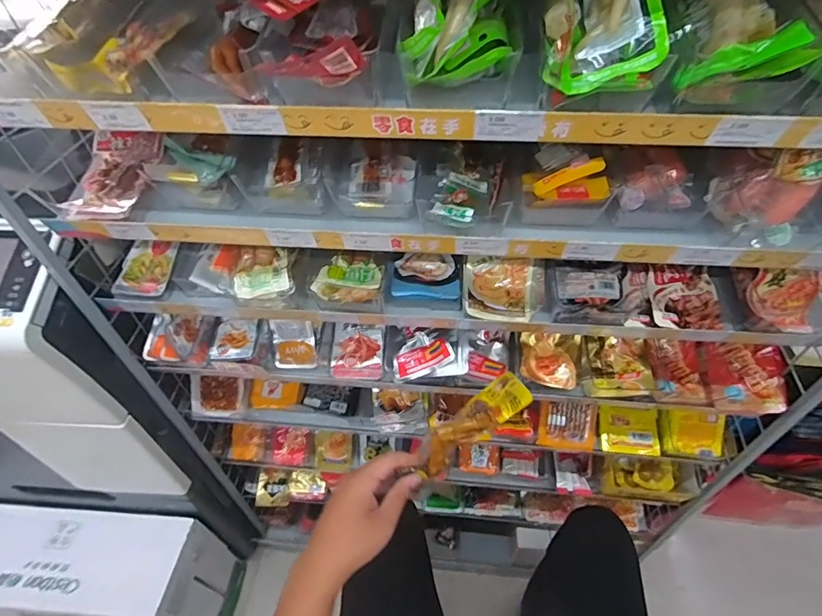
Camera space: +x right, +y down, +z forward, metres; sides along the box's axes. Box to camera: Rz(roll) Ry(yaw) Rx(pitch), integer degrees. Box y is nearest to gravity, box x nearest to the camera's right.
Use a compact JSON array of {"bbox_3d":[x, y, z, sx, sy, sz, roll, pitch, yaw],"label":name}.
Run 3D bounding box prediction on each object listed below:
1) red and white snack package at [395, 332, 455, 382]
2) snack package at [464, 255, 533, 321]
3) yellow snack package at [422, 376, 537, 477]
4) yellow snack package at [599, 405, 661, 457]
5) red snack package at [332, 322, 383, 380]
[{"bbox_3d":[0.014,0.065,0.622,0.099,0.016,0.057,-28,55,27],"label":"red and white snack package"},{"bbox_3d":[0.113,-0.021,0.555,0.089,0.019,0.076,4,74,-6],"label":"snack package"},{"bbox_3d":[0.062,0.126,0.476,0.142,0.068,0.020,-40,50,5],"label":"yellow snack package"},{"bbox_3d":[0.364,0.204,0.745,0.090,0.015,0.071,4,69,9],"label":"yellow snack package"},{"bbox_3d":[-0.081,0.069,0.685,0.076,0.022,0.080,-3,77,3],"label":"red snack package"}]

